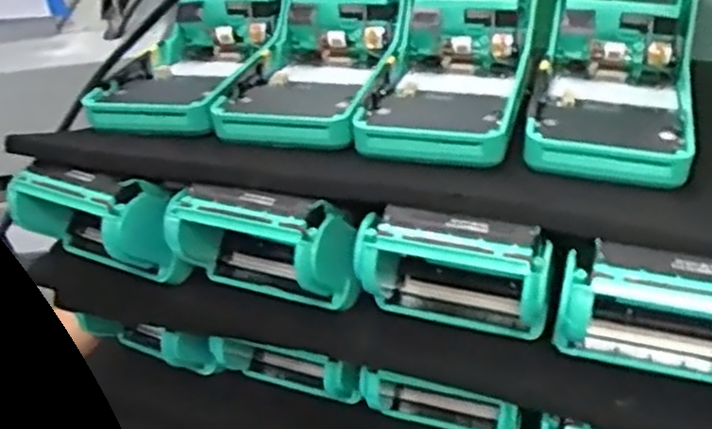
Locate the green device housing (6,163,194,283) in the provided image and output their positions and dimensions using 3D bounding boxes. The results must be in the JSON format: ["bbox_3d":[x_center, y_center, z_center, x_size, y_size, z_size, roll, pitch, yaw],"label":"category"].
[{"bbox_3d":[-0.126,0.006,0.364,0.100,0.062,0.029,15,41,27],"label":"green device housing"}]

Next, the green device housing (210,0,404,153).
[{"bbox_3d":[-0.021,-0.085,0.429,0.075,0.043,0.155,4,37,14],"label":"green device housing"}]

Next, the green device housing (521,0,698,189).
[{"bbox_3d":[0.132,-0.069,0.388,0.076,0.046,0.162,8,38,18],"label":"green device housing"}]

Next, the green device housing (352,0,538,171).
[{"bbox_3d":[0.052,-0.078,0.409,0.074,0.040,0.158,6,38,16],"label":"green device housing"}]

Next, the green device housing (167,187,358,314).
[{"bbox_3d":[-0.041,0.016,0.337,0.079,0.059,0.032,13,40,24],"label":"green device housing"}]

